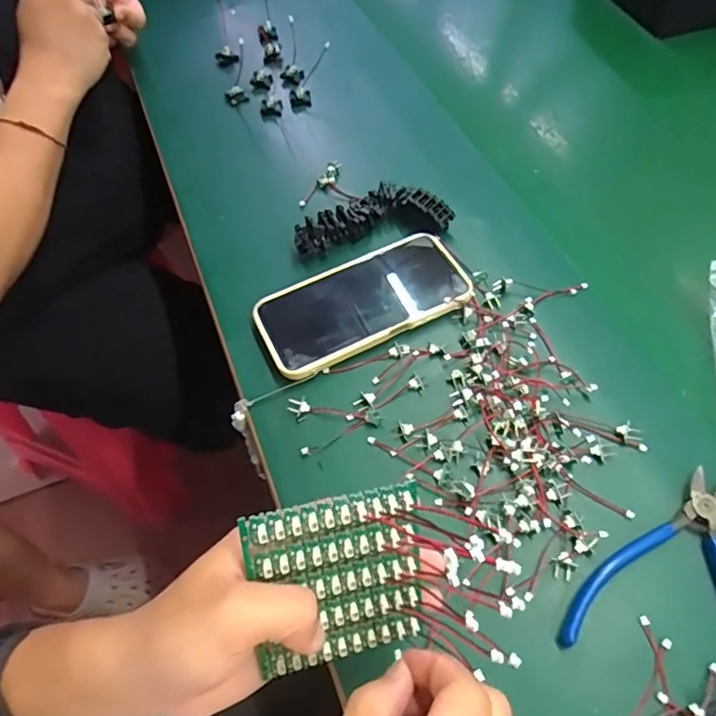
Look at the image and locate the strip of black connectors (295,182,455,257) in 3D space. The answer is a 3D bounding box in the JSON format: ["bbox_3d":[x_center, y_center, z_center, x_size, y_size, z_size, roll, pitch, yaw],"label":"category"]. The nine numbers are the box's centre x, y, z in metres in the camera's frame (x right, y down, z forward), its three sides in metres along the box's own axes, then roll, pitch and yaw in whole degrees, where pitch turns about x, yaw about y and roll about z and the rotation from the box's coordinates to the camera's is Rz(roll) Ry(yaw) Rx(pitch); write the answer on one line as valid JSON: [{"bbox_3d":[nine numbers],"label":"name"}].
[{"bbox_3d":[0.011,-0.126,0.488,0.135,0.021,0.048,-10,58,-5],"label":"strip of black connectors"}]

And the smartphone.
[{"bbox_3d":[0.004,-0.047,0.451,0.169,0.014,0.083,-23,60,-13],"label":"smartphone"}]

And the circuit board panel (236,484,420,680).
[{"bbox_3d":[-0.008,0.103,0.259,0.078,0.082,0.008,-11,18,-13],"label":"circuit board panel"}]

